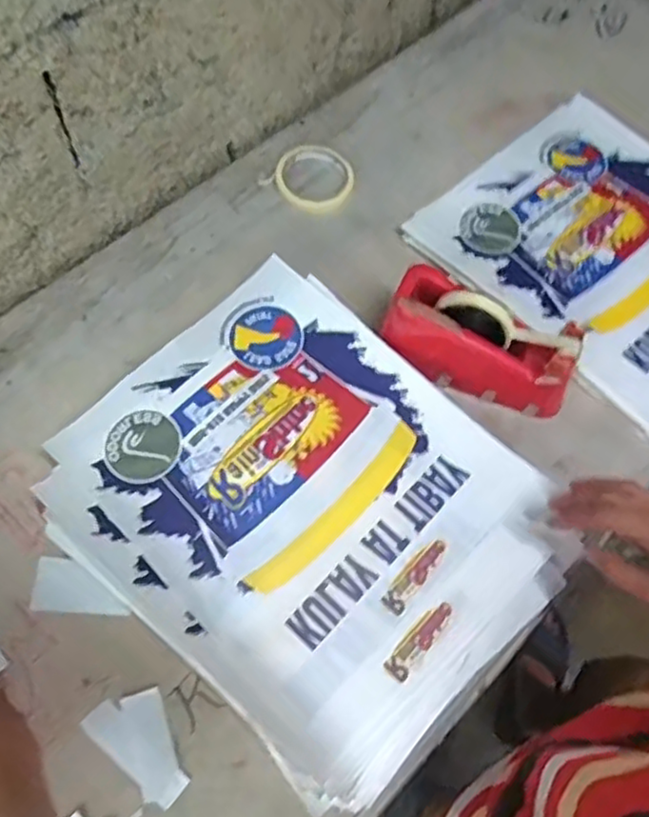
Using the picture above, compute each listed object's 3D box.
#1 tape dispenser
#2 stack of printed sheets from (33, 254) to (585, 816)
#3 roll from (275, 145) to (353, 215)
[{"bbox_3d":[0.158,-0.066,0.678,0.196,0.092,0.071,26,67,9],"label":"tape dispenser"},{"bbox_3d":[-0.017,0.090,0.633,0.438,0.056,0.352,42,69,15],"label":"stack of printed sheets"},{"bbox_3d":[-0.011,-0.286,0.830,0.095,0.013,0.098,2,65,-3],"label":"roll"}]

